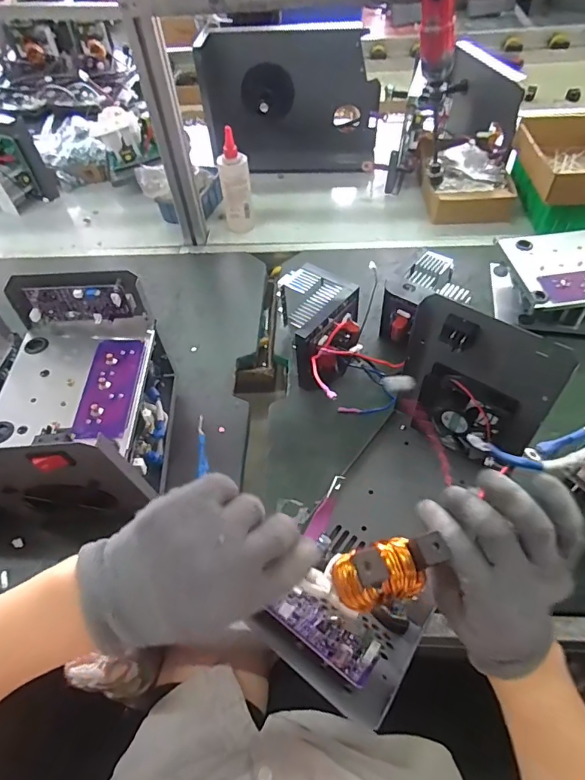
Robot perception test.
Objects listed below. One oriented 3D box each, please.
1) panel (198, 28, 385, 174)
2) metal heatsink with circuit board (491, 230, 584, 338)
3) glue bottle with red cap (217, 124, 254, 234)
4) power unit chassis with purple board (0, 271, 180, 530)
[{"bbox_3d":[-0.002,-0.581,0.947,0.344,0.241,0.047,-4,44,-4],"label":"panel"},{"bbox_3d":[0.412,-0.157,0.683,0.212,0.066,0.179,3,53,7],"label":"metal heatsink with circuit board"},{"bbox_3d":[-0.103,-0.365,0.838,0.052,0.166,0.043,20,57,19],"label":"glue bottle with red cap"},{"bbox_3d":[-0.233,0.019,0.527,0.148,0.194,0.237,-3,52,2],"label":"power unit chassis with purple board"}]

